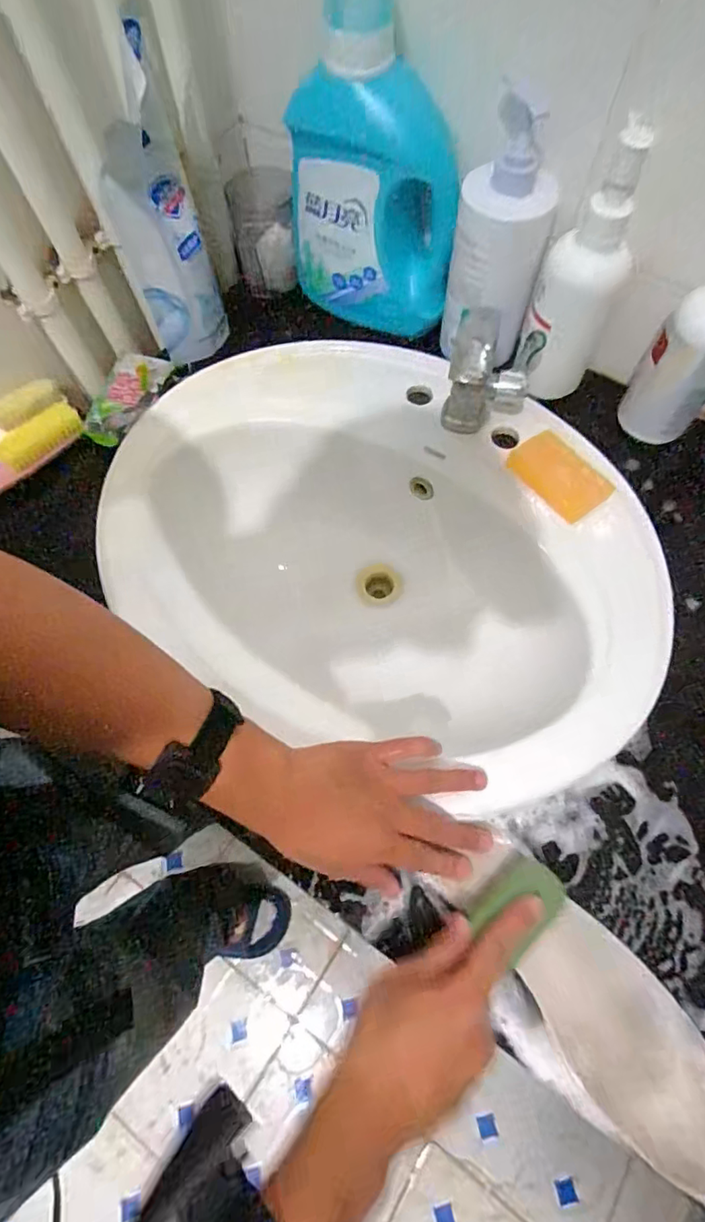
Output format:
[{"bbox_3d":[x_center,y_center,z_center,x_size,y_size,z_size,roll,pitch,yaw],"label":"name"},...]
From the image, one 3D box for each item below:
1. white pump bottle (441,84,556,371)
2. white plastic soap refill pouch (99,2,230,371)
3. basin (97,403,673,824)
[{"bbox_3d":[0.140,-0.343,0.510,0.087,0.199,0.088,22,70,11],"label":"white pump bottle"},{"bbox_3d":[-0.185,-0.359,0.534,0.085,0.179,0.066,-25,69,-8],"label":"white plastic soap refill pouch"},{"bbox_3d":[0.019,-0.041,0.566,0.533,0.186,0.396,20,69,10],"label":"basin"}]

